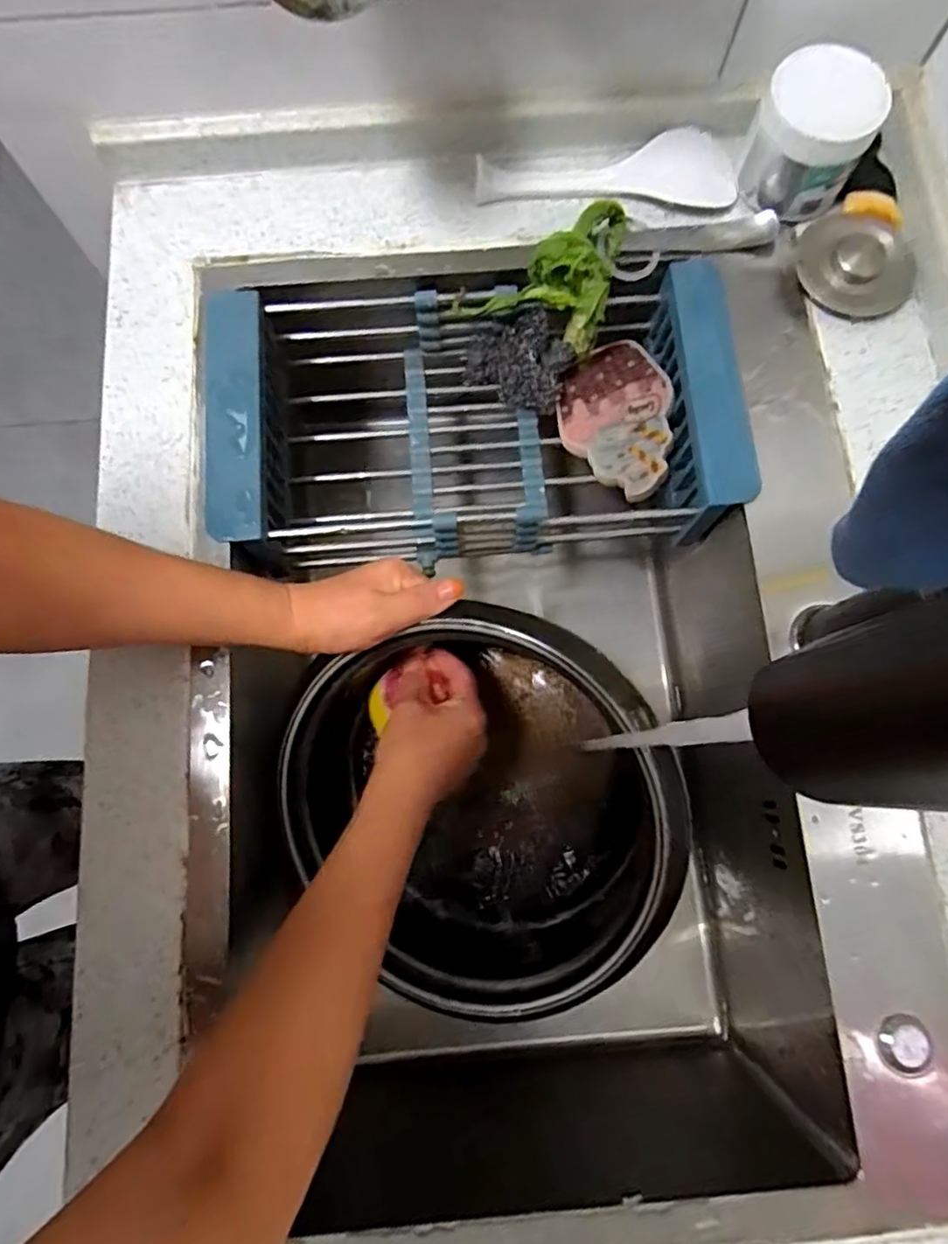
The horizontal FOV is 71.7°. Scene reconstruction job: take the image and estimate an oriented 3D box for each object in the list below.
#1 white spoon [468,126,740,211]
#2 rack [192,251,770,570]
[{"bbox_3d":[0.097,-0.333,0.489,0.188,0.018,0.057,-1,78,0],"label":"white spoon"},{"bbox_3d":[-0.002,-0.156,0.521,0.380,0.111,0.202,-4,78,-1],"label":"rack"}]

